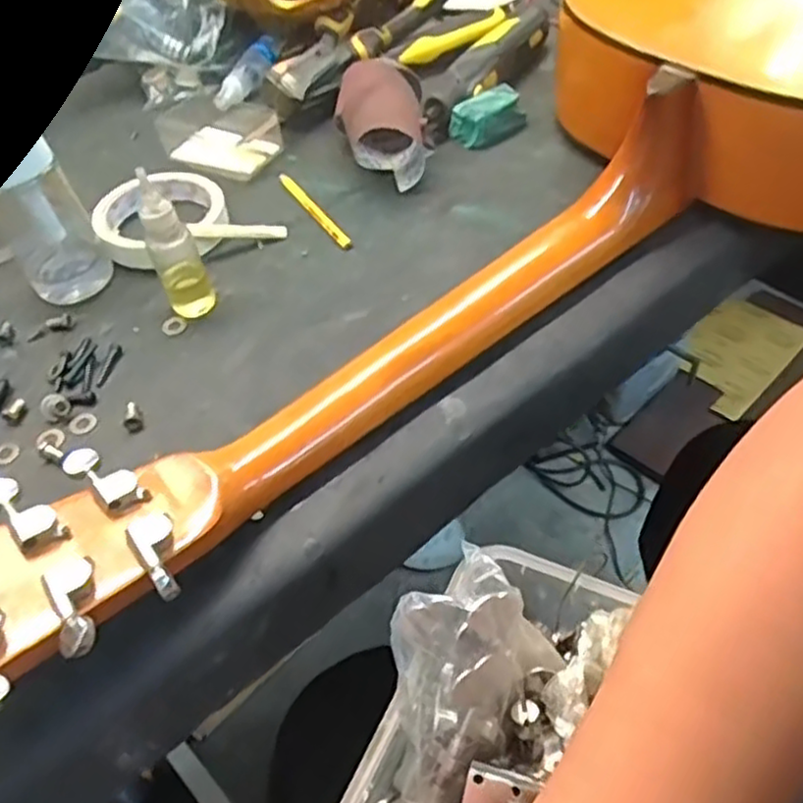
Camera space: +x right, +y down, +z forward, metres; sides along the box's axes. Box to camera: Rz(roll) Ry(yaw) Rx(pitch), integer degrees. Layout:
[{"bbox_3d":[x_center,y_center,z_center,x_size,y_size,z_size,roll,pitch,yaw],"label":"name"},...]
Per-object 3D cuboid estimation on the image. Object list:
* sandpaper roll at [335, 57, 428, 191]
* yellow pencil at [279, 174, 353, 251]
[{"bbox_3d":[-0.017,-0.230,0.558,0.068,0.053,0.151,-6,51,1],"label":"sandpaper roll"},{"bbox_3d":[-0.066,-0.144,0.525,0.011,0.006,0.109,-29,57,-17],"label":"yellow pencil"}]

